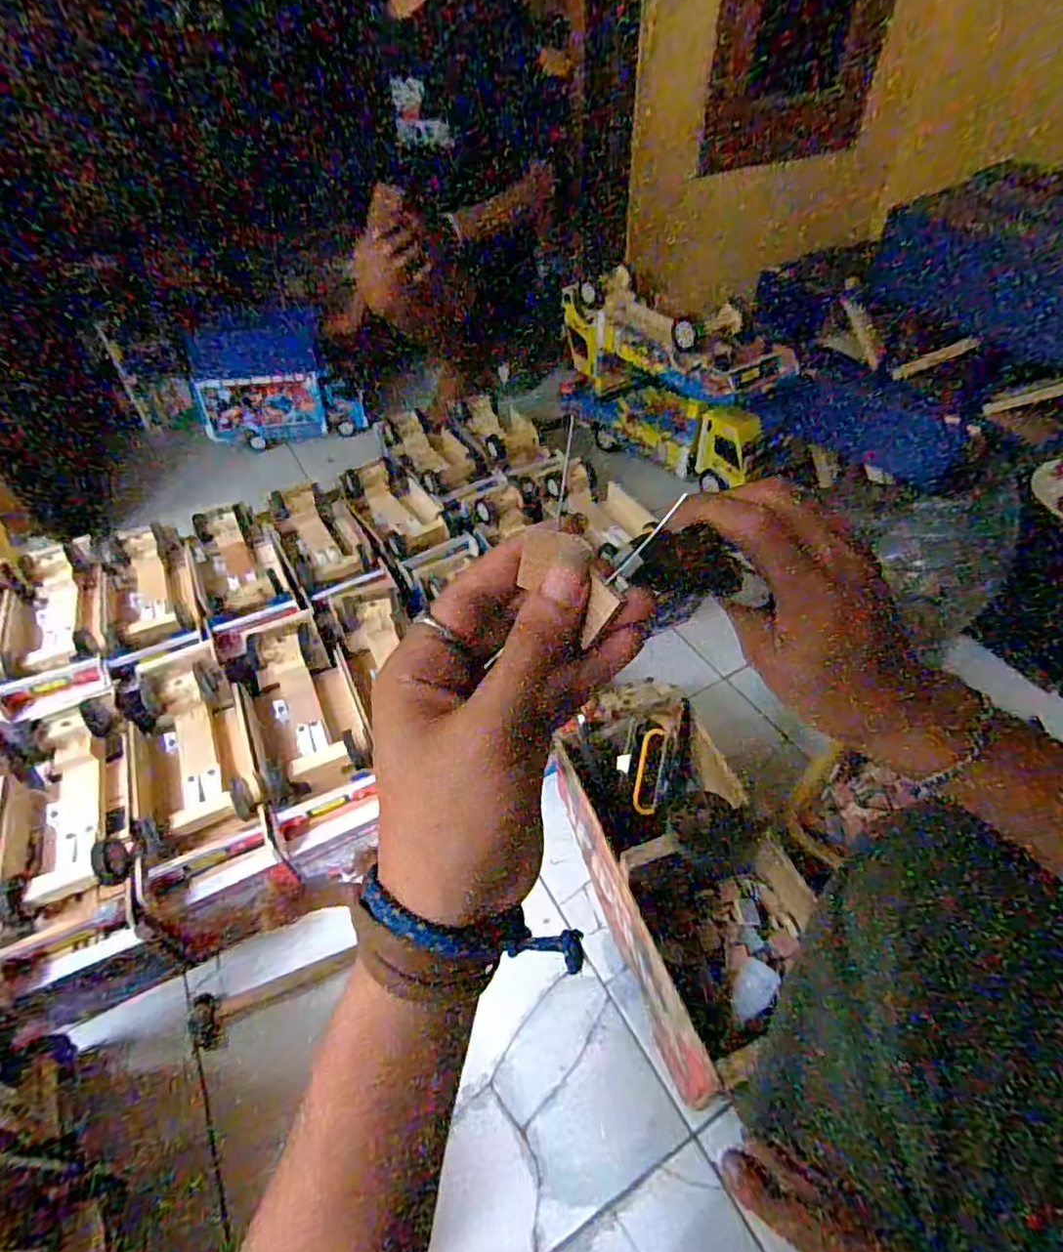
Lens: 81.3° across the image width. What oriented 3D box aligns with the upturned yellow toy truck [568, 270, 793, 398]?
[{"bbox_3d":[0.270,-0.544,1.208,0.485,0.170,0.169,34,56,30],"label":"upturned yellow toy truck"}]

